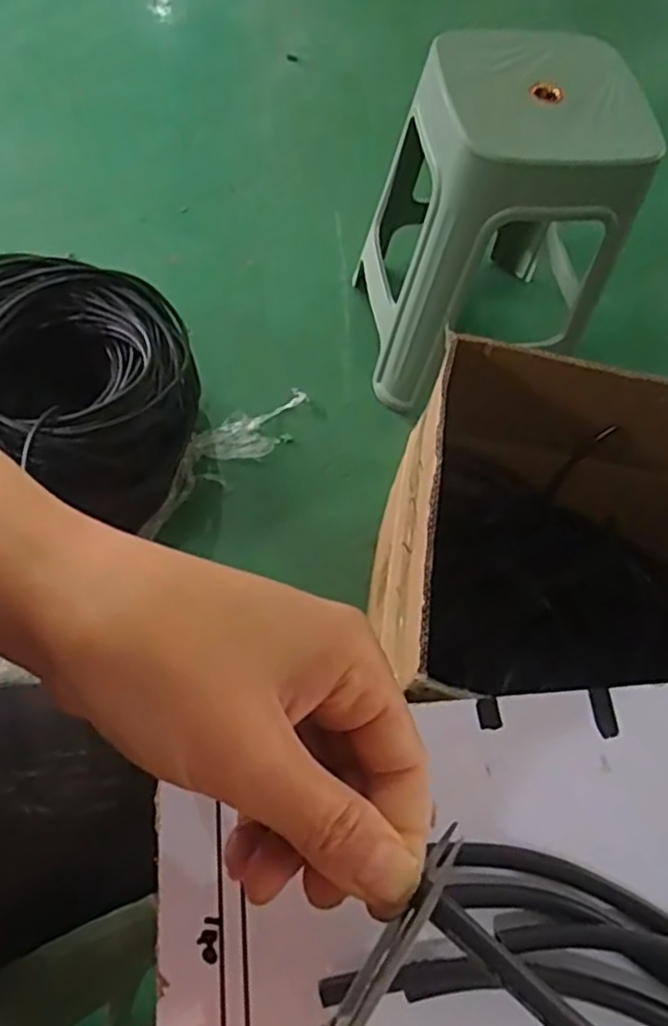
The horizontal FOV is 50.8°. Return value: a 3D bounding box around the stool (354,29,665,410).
[{"bbox_3d":[0.235,-0.413,1.059,0.305,0.435,0.270,-3,63,-8],"label":"stool"}]

